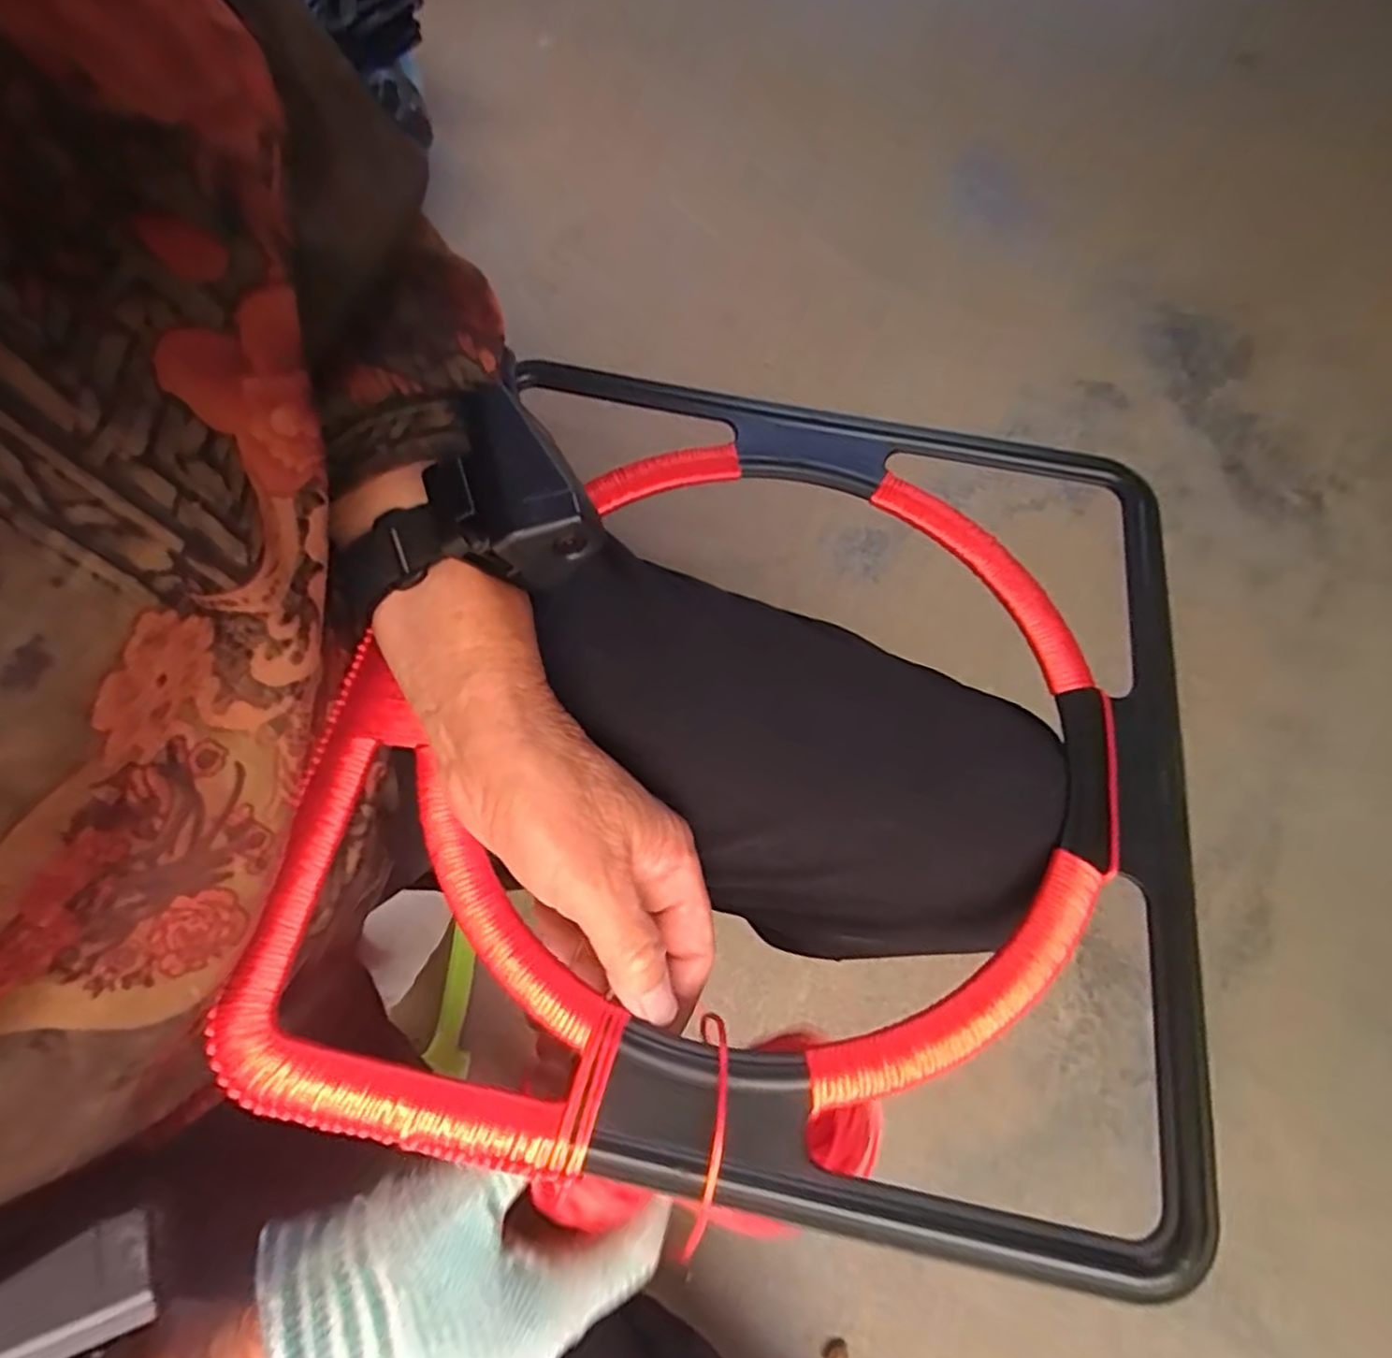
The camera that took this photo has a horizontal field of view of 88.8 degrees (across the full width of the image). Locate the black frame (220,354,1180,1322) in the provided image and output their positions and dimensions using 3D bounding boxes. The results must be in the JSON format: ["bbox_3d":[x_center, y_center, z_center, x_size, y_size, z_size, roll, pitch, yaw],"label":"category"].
[{"bbox_3d":[0.028,0.019,0.288,0.328,0.027,0.341,14,69,3],"label":"black frame"}]

